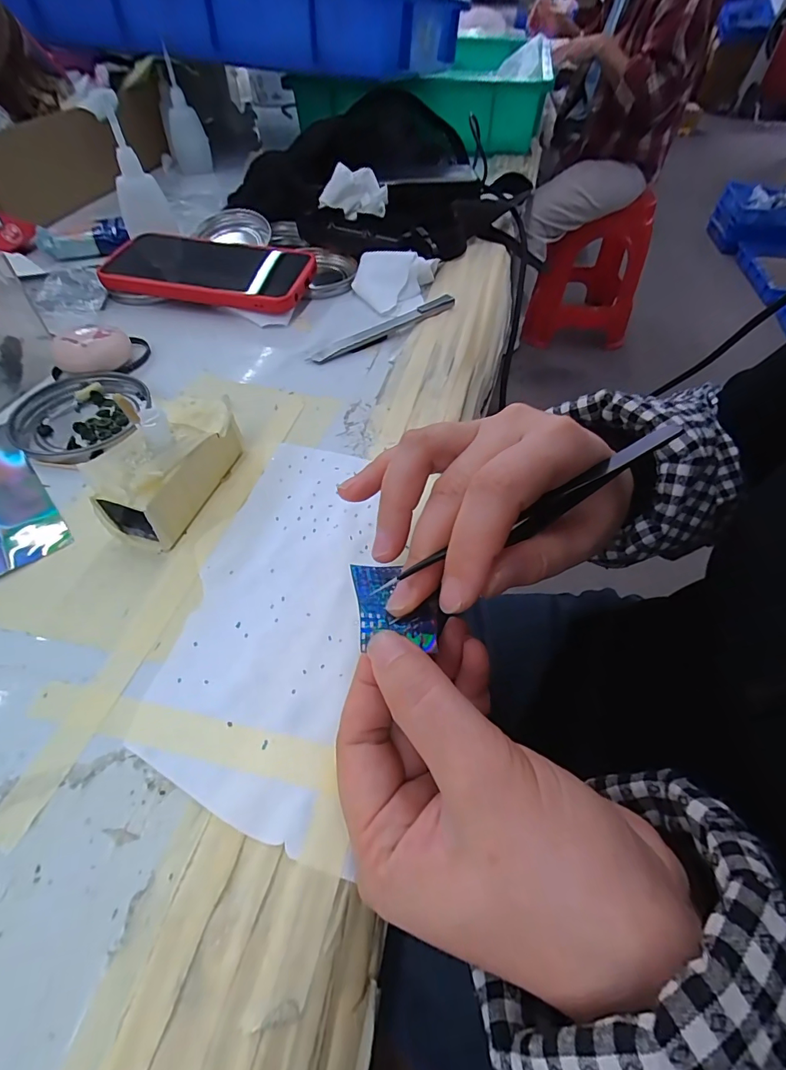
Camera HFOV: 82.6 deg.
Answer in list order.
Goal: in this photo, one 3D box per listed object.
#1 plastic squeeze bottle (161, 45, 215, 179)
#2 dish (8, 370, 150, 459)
[{"bbox_3d":[-0.269,-0.535,0.574,0.046,0.112,0.052,-17,55,-14],"label":"plastic squeeze bottle"},{"bbox_3d":[-0.203,-0.078,0.285,0.083,0.011,0.075,7,53,4],"label":"dish"}]

